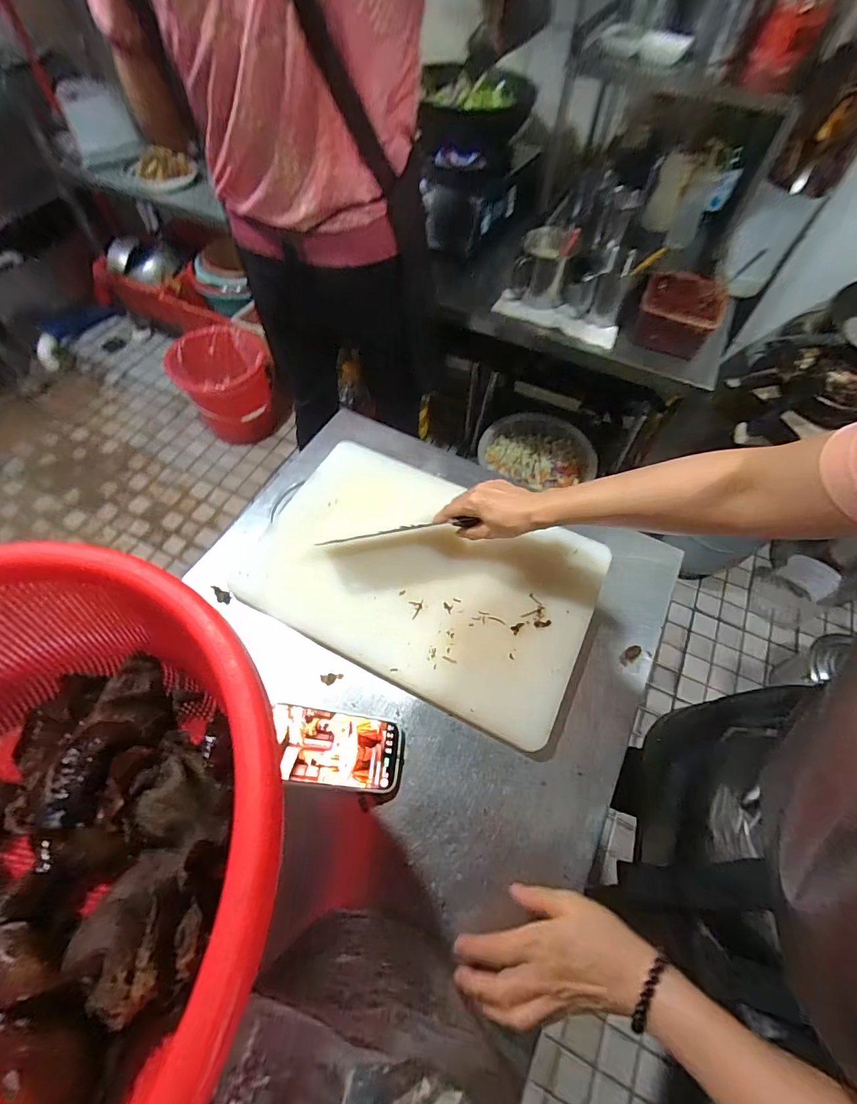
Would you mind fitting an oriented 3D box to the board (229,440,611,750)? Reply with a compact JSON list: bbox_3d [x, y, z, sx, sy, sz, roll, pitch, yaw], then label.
[{"bbox_3d":[-0.010,0.021,0.610,0.448,0.026,0.299,24,63,12],"label":"board"}]

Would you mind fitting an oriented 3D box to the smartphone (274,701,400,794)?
[{"bbox_3d":[-0.094,0.208,0.474,0.144,0.007,0.073,21,58,-24],"label":"smartphone"}]

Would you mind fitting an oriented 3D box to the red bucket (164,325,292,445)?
[{"bbox_3d":[-0.725,-0.614,1.654,0.331,0.328,0.321,0,60,-1],"label":"red bucket"}]

